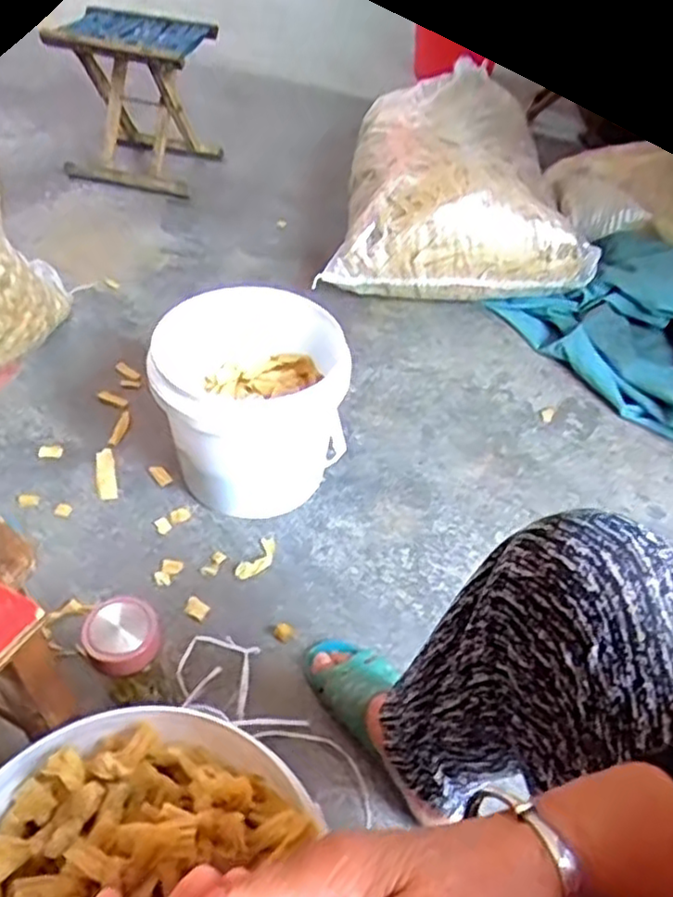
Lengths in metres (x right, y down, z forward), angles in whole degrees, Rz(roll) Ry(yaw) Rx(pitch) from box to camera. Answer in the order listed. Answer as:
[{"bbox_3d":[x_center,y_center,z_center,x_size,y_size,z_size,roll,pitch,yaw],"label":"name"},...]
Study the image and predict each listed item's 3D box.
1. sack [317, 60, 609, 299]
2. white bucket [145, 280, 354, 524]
[{"bbox_3d":[0.245,-0.522,1.389,0.466,0.281,0.452,5,45,0],"label":"sack"},{"bbox_3d":[-0.119,-0.071,0.987,0.250,0.238,0.238,3,45,-3],"label":"white bucket"}]

